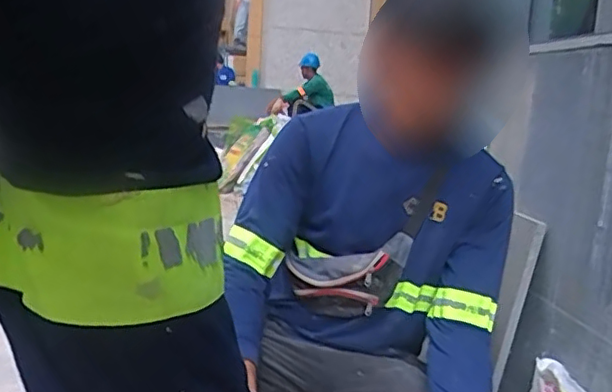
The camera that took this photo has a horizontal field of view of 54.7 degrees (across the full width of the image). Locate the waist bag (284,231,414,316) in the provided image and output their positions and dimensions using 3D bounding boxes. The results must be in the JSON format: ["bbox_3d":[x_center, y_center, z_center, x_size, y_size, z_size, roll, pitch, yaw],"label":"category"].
[{"bbox_3d":[0.067,0.143,1.029,0.209,0.143,0.064,8,10,20],"label":"waist bag"}]

